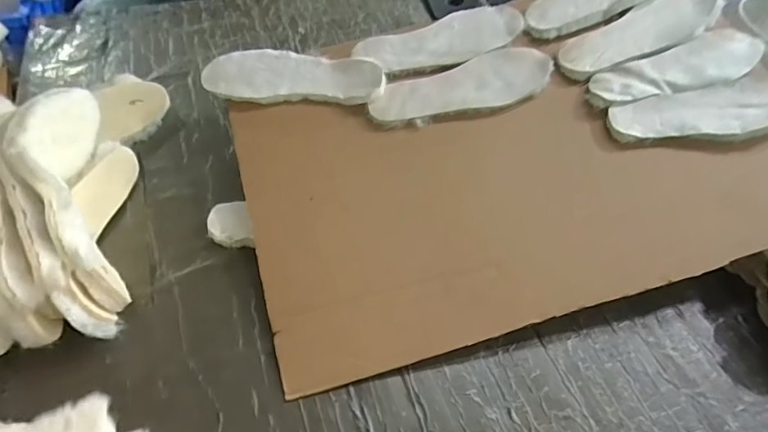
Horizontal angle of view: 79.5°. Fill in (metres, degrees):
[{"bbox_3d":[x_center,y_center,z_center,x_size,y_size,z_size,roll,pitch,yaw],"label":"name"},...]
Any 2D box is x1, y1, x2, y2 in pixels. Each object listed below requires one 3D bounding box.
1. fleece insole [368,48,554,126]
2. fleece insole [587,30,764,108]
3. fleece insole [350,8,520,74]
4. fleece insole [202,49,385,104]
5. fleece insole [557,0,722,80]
[{"bbox_3d":[0.114,-0.188,0.679,0.267,0.016,0.088,-16,74,-5],"label":"fleece insole"},{"bbox_3d":[0.417,-0.205,0.656,0.238,0.020,0.086,-17,55,4],"label":"fleece insole"},{"bbox_3d":[0.088,-0.271,0.713,0.253,0.009,0.087,-18,71,-3],"label":"fleece insole"},{"bbox_3d":[-0.135,-0.213,0.695,0.264,0.020,0.082,2,75,2],"label":"fleece insole"},{"bbox_3d":[0.380,-0.274,0.685,0.251,0.013,0.082,-28,70,0],"label":"fleece insole"}]

